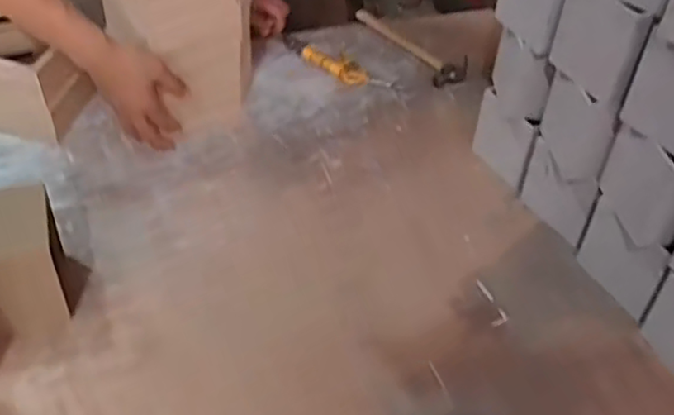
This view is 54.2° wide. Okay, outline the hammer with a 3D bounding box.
[{"bbox_3d":[0.144,-0.310,1.258,0.084,0.031,0.294,-19,45,-27],"label":"hammer"}]

